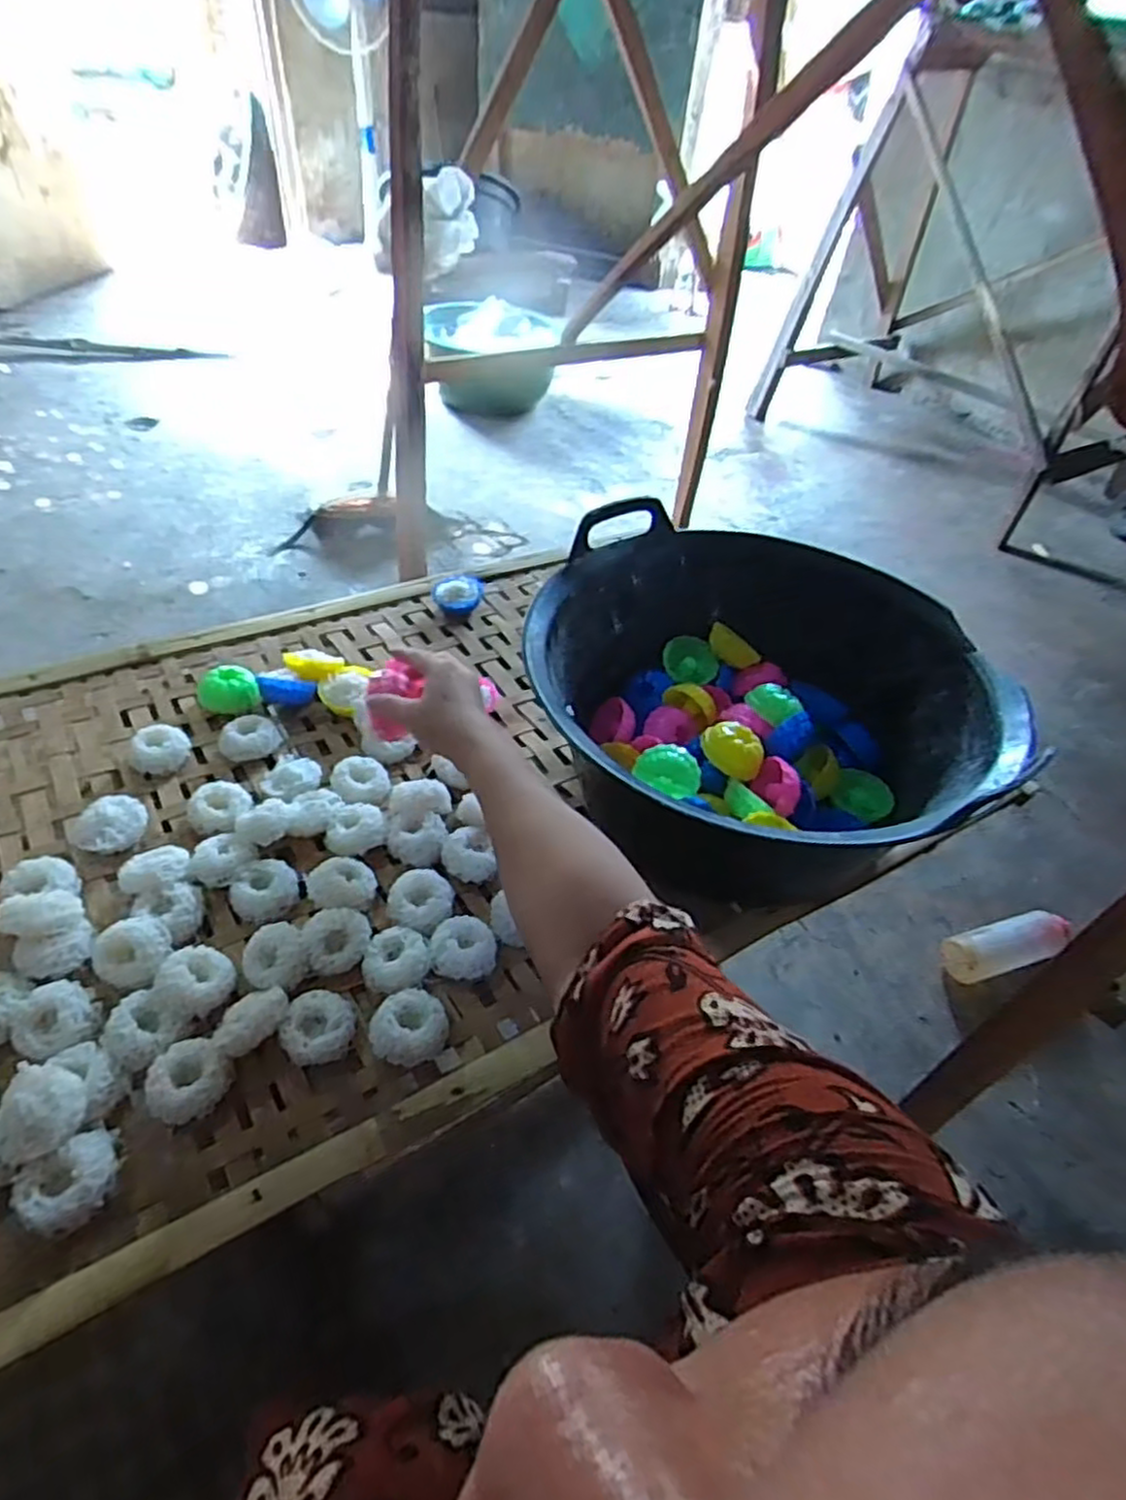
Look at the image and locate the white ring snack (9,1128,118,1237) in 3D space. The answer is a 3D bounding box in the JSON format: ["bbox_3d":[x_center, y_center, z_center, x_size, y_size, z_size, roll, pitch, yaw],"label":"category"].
[{"bbox_3d":[-0.299,0.262,0.446,0.053,0.022,0.045,-32,57,-32],"label":"white ring snack"}]

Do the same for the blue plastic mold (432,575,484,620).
[{"bbox_3d":[-0.136,-0.199,0.951,0.062,0.036,0.066,2,46,-5],"label":"blue plastic mold"}]

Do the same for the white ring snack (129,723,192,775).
[{"bbox_3d":[-0.384,0.000,0.700,0.052,0.028,0.048,-21,52,-25],"label":"white ring snack"}]

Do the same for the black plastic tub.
[{"bbox_3d":[0.163,-0.033,0.691,0.392,0.187,0.409,4,45,-4],"label":"black plastic tub"}]

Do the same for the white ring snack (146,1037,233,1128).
[{"bbox_3d":[-0.252,0.221,0.493,0.045,0.024,0.050,28,49,19],"label":"white ring snack"}]

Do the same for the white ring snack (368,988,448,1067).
[{"bbox_3d":[-0.112,0.204,0.536,0.053,0.029,0.049,4,45,-4],"label":"white ring snack"}]

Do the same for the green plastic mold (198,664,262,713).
[{"bbox_3d":[-0.348,-0.061,0.765,0.054,0.032,0.052,-19,51,-24],"label":"green plastic mold"}]

